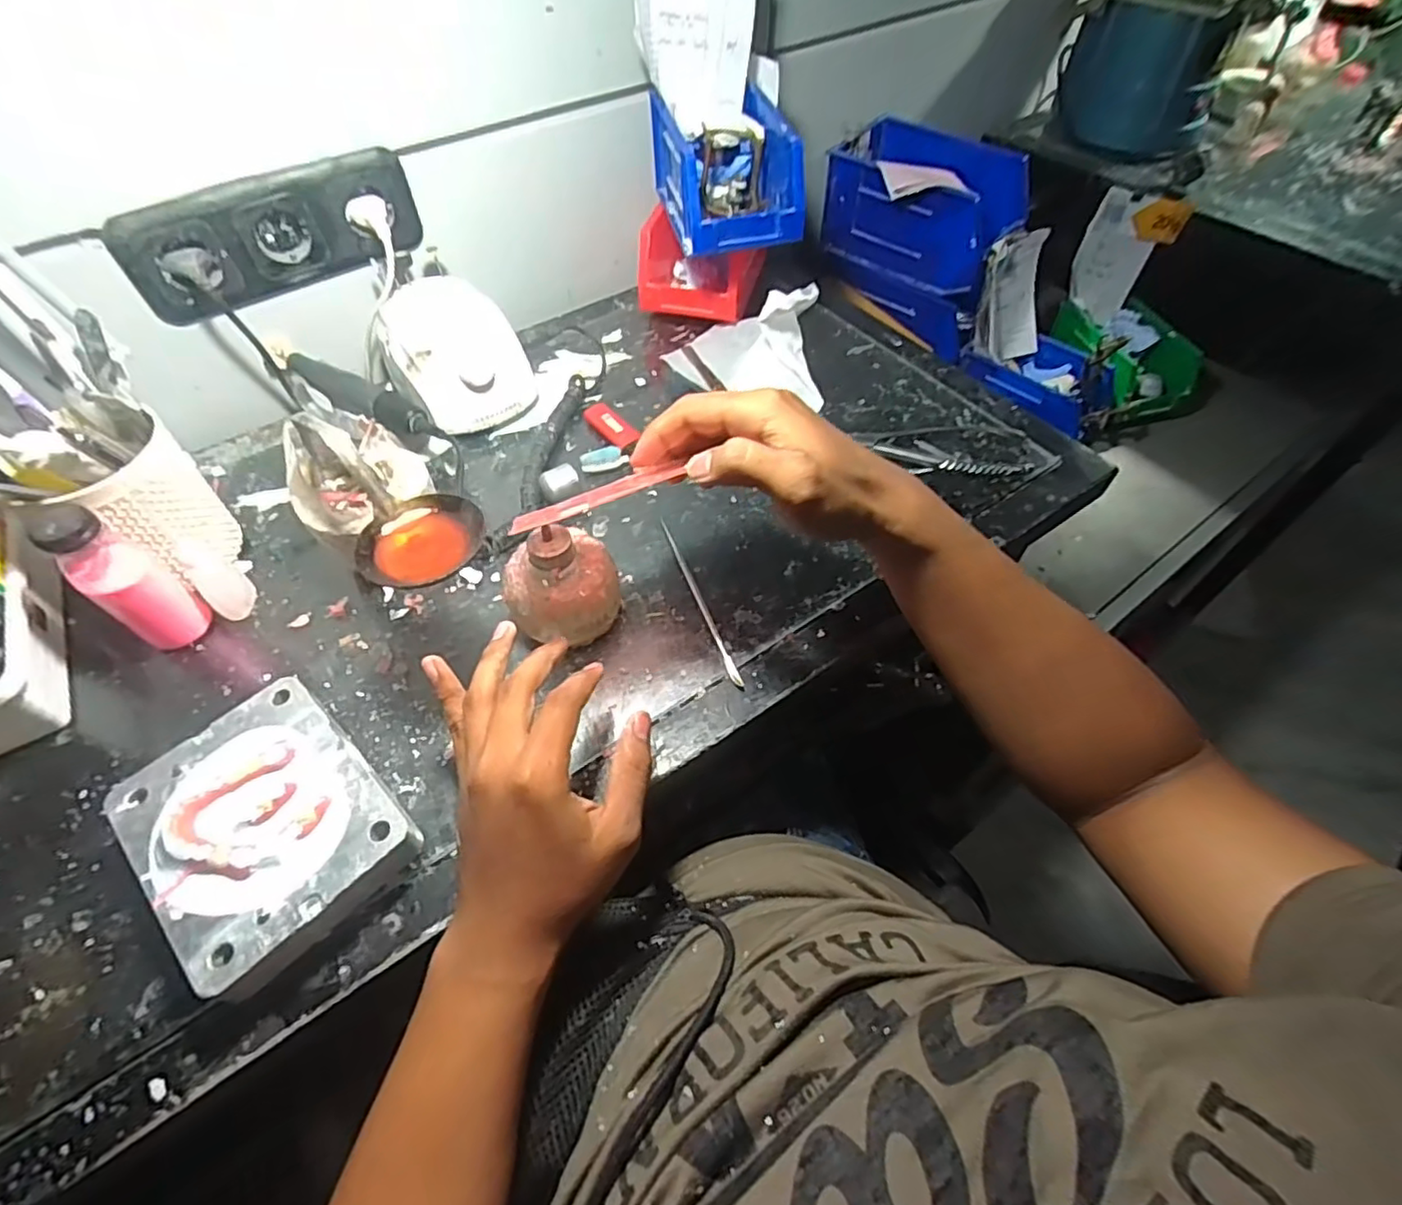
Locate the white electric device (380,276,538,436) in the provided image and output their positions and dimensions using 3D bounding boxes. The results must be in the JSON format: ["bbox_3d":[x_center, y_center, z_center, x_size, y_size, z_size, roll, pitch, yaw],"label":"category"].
[{"bbox_3d":[-0.215,-0.220,0.574,0.109,0.062,0.136,-20,57,-13],"label":"white electric device"}]

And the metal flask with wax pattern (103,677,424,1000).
[{"bbox_3d":[-0.236,0.125,0.360,0.145,0.041,0.109,38,63,22],"label":"metal flask with wax pattern"}]

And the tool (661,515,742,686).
[{"bbox_3d":[-0.003,-0.005,0.474,0.007,0.005,0.159,-18,58,-13],"label":"tool"}]

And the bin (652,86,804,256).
[{"bbox_3d":[0.026,-0.386,0.590,0.107,0.077,0.157,-13,55,-8],"label":"bin"}]

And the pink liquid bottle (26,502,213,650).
[{"bbox_3d":[-0.367,-0.014,0.414,0.035,0.107,0.039,27,59,18],"label":"pink liquid bottle"}]

